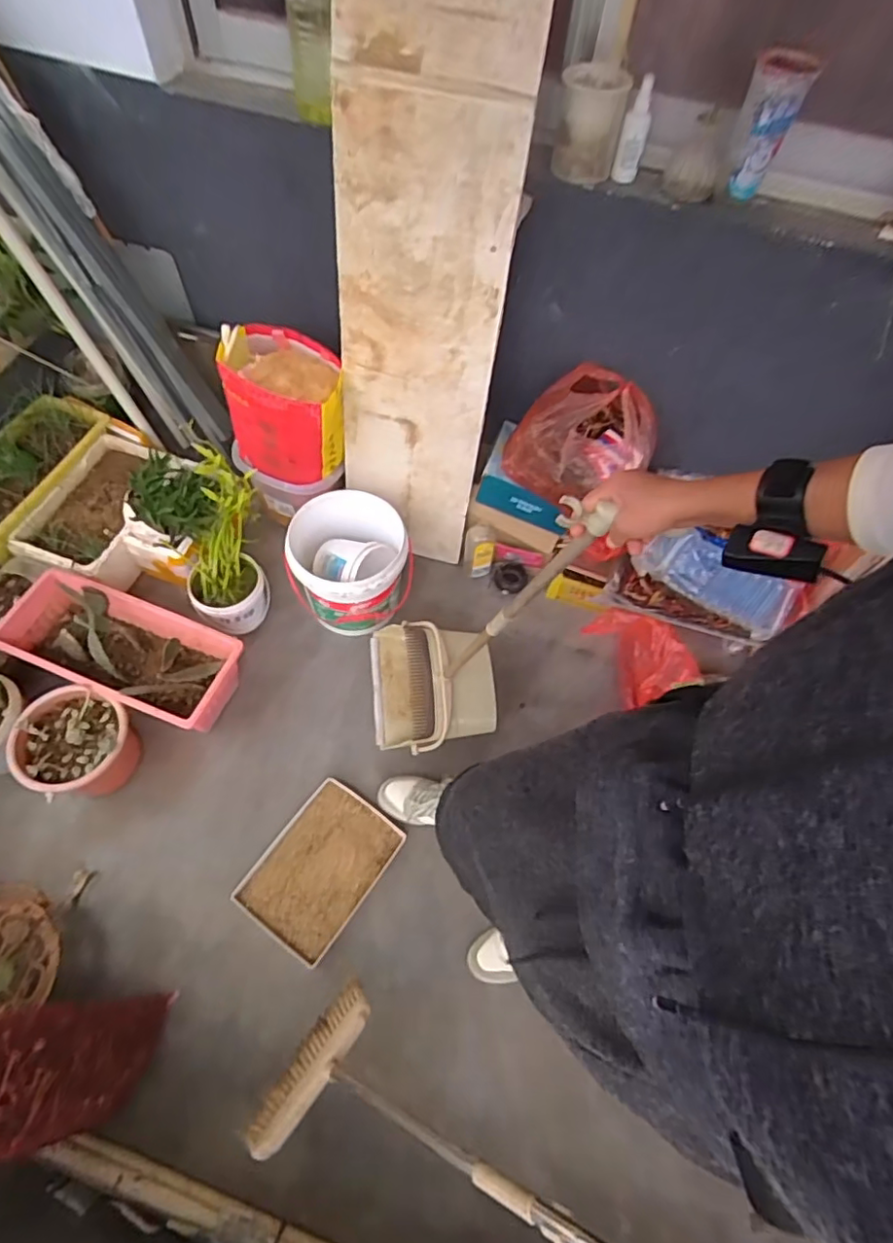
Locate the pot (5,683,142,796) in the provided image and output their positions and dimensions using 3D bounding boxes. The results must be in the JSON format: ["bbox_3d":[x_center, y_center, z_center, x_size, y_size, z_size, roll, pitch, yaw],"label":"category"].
[{"bbox_3d":[-0.742,0.260,1.216,0.212,0.163,0.206,1,60,-2],"label":"pot"}]

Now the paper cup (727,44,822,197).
[{"bbox_3d":[0.470,-0.734,0.887,0.079,0.156,0.073,22,60,9],"label":"paper cup"}]

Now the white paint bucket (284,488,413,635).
[{"bbox_3d":[-0.221,-0.124,1.401,0.262,0.259,0.234,-2,61,-4],"label":"white paint bucket"}]

